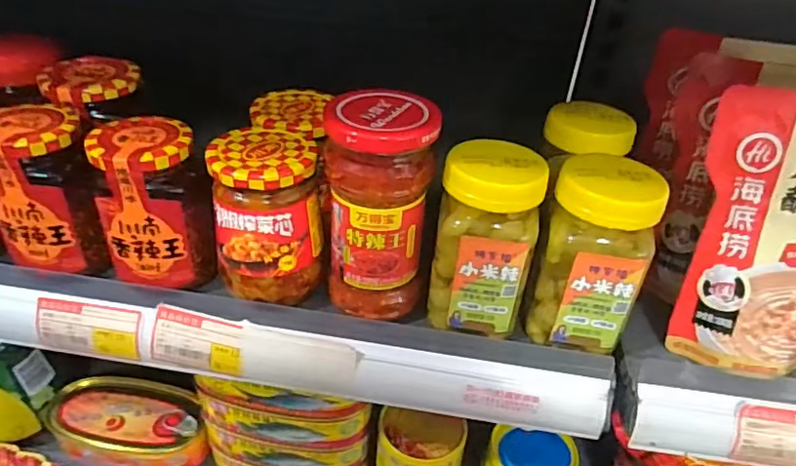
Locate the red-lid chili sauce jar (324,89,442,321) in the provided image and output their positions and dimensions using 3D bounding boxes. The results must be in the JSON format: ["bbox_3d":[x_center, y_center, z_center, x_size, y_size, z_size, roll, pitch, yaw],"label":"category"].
[{"bbox_3d":[-0.011,-0.015,0.342,0.060,0.128,0.056,5,38,-1],"label":"red-lid chili sauce jar"}]

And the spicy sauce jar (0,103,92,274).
[{"bbox_3d":[-0.230,-0.028,0.358,0.058,0.089,0.063,-11,41,-20],"label":"spicy sauce jar"}]

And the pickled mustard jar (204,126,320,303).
[{"bbox_3d":[-0.082,-0.011,0.355,0.063,0.091,0.063,-3,38,-10],"label":"pickled mustard jar"}]

